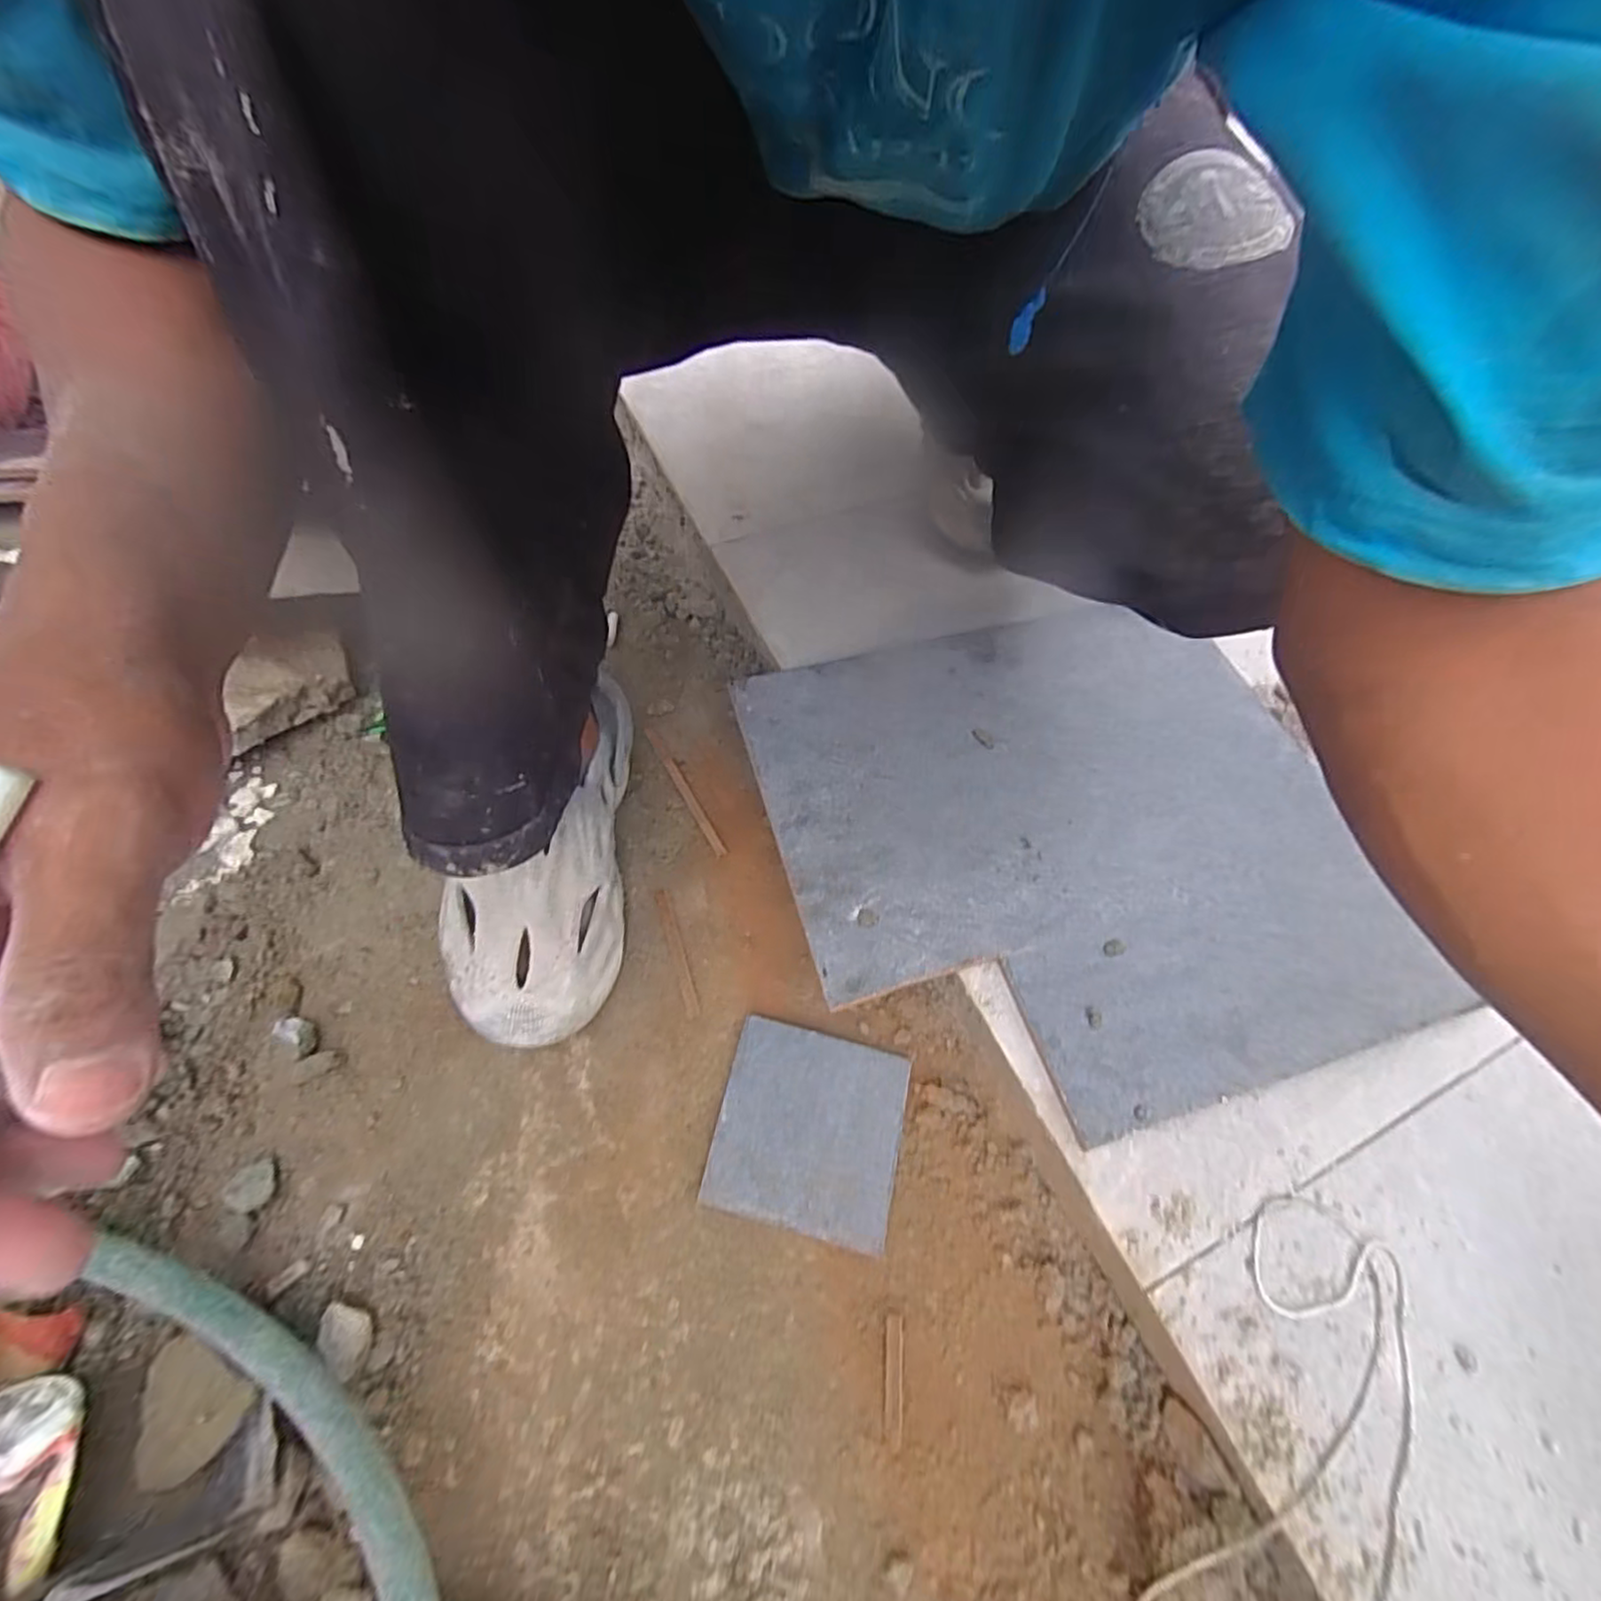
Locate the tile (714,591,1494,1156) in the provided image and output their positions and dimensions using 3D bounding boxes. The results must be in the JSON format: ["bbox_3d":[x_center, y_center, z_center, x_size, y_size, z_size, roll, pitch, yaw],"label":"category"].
[{"bbox_3d":[0.180,0.016,0.462,0.379,0.011,0.358,-13,62,-10],"label":"tile"}]

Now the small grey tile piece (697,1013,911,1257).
[{"bbox_3d":[0.006,0.201,0.414,0.109,0.014,0.107,13,61,5],"label":"small grey tile piece"}]

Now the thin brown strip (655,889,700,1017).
[{"bbox_3d":[-0.086,0.105,0.471,0.010,0.007,0.094,-16,63,-11],"label":"thin brown strip"}]

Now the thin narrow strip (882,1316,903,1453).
[{"bbox_3d":[0.049,0.308,0.358,0.009,0.007,0.056,6,61,1],"label":"thin narrow strip"}]

